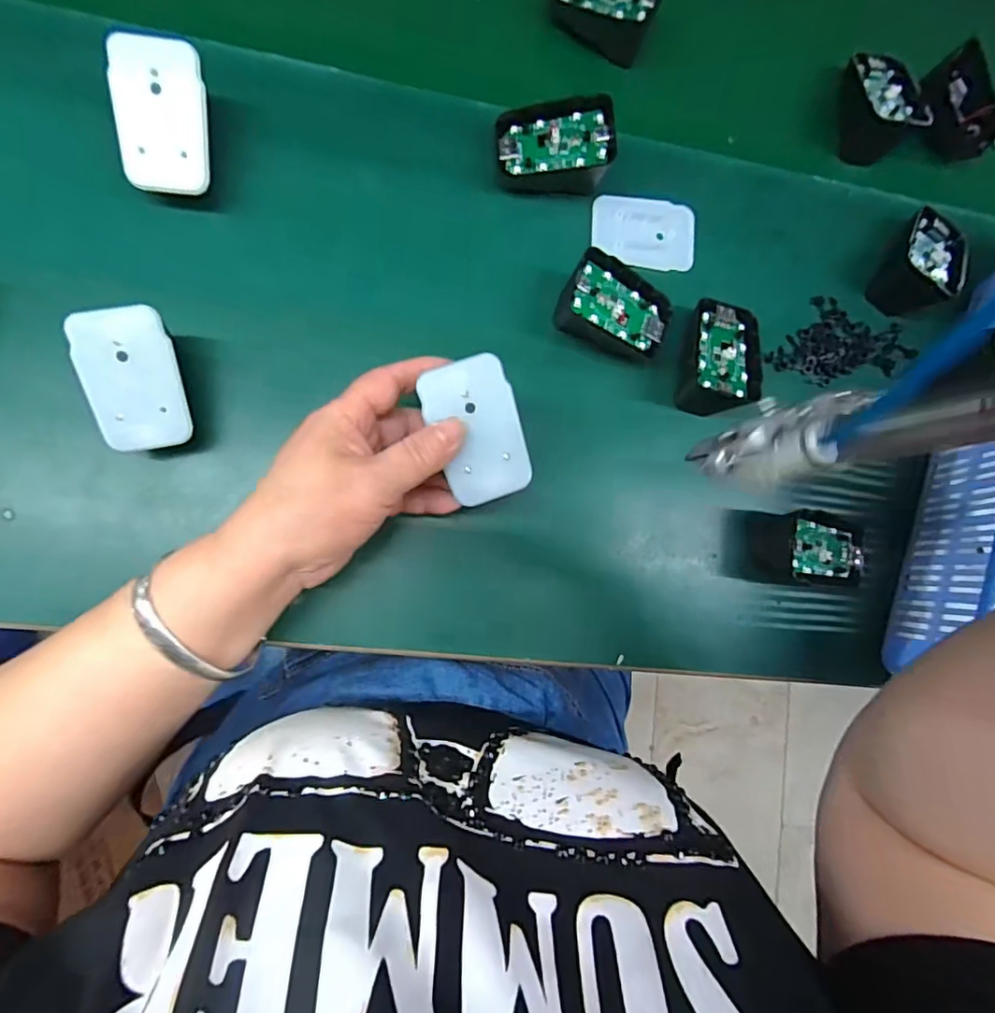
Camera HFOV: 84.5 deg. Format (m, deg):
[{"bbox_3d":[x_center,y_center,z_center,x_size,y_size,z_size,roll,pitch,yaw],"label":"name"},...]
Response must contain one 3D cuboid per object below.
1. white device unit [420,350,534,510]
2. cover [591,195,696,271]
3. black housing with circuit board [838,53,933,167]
[{"bbox_3d":[-0.009,-0.037,0.274,0.044,0.004,0.070,-20,104,-7],"label":"white device unit"},{"bbox_3d":[0.097,-0.182,0.362,0.071,0.005,0.046,2,87,-7],"label":"cover"},{"bbox_3d":[0.275,-0.291,0.396,0.046,0.042,0.074,3,86,-7],"label":"black housing with circuit board"}]

